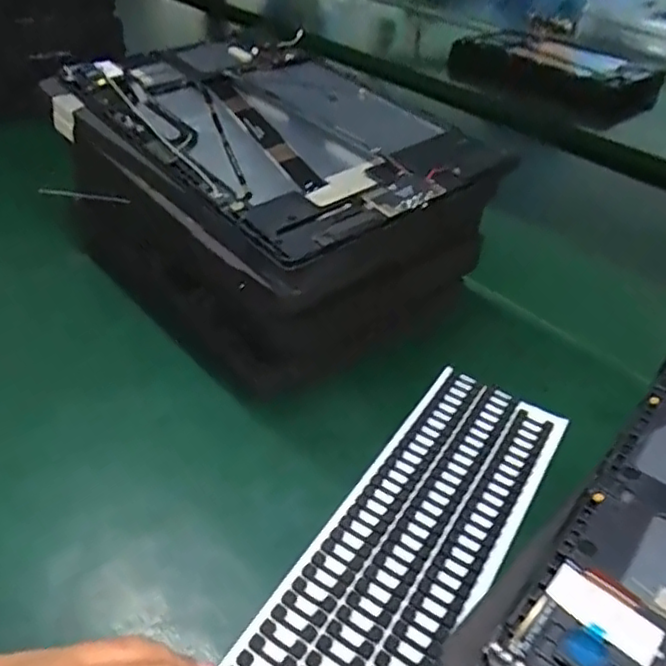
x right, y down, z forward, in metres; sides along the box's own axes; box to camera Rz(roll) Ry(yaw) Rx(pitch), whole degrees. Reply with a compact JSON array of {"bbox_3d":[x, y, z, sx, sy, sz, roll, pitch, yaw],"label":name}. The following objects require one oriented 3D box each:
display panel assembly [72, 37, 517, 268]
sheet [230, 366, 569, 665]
[{"bbox_3d":[-0.031,-0.120,0.362,0.150,0.013,0.225,-29,53,-29],"label":"display panel assembly"},{"bbox_3d":[0.013,0.112,0.249,0.067,0.005,0.299,24,42,22],"label":"sheet"}]

